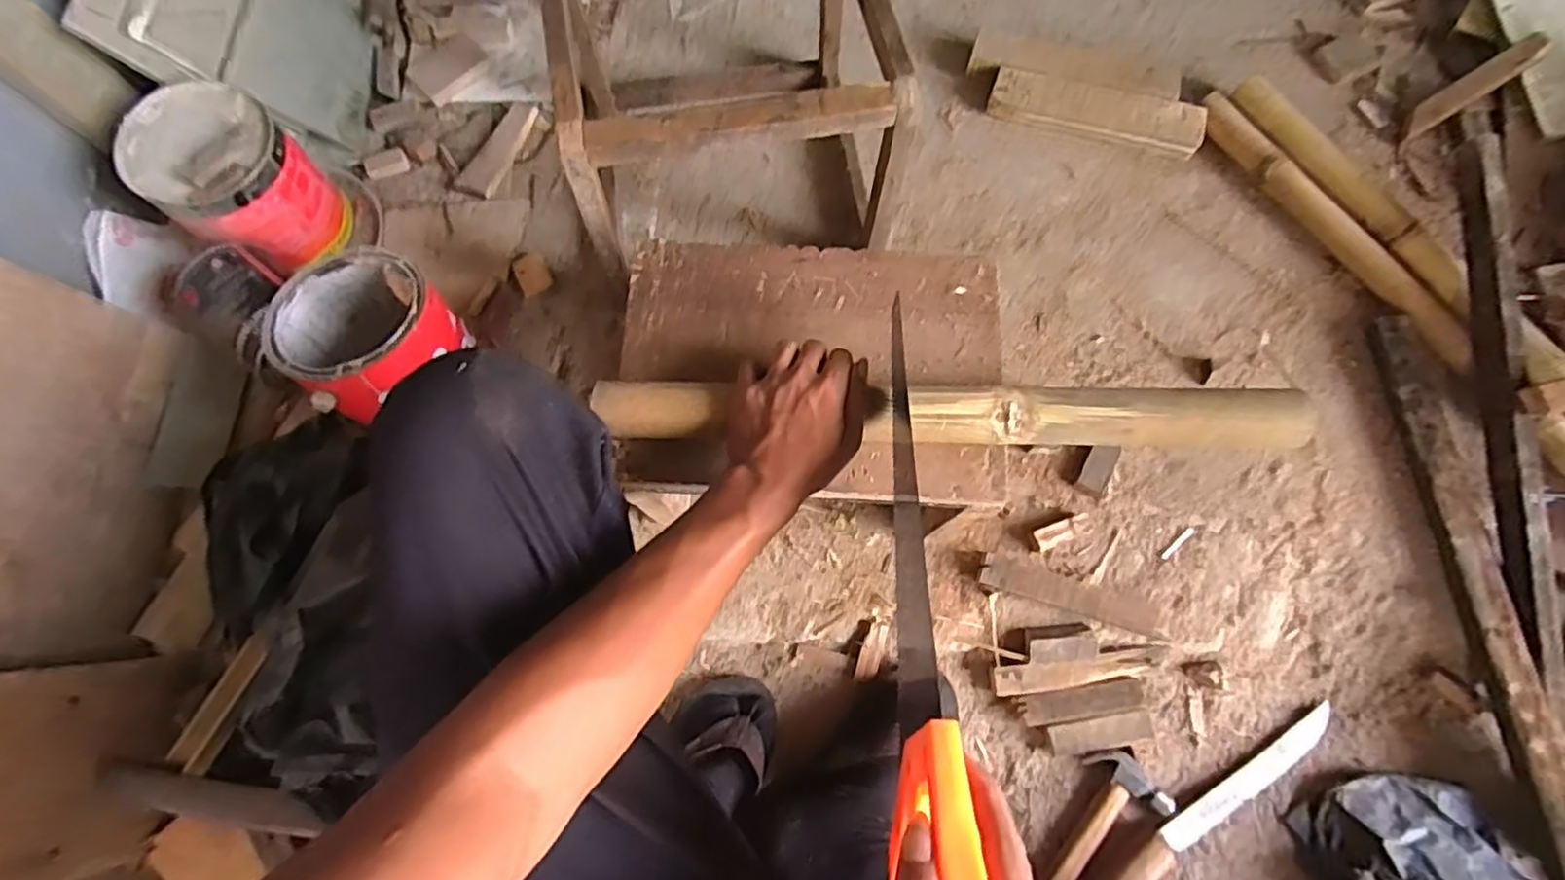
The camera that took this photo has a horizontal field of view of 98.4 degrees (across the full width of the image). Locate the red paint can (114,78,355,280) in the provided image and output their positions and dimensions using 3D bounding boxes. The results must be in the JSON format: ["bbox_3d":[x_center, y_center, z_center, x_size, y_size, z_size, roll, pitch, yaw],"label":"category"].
[{"bbox_3d":[-0.618,-0.291,0.781,0.145,0.162,0.145,0,74,1],"label":"red paint can"}]

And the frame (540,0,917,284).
[{"bbox_3d":[-0.061,-0.365,0.745,0.319,0.272,0.316,-8,74,-2],"label":"frame"}]

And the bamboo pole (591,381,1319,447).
[{"bbox_3d":[0.123,-0.015,0.525,0.526,0.048,0.045,1,74,1],"label":"bamboo pole"}]

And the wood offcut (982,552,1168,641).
[{"bbox_3d":[0.309,0.165,0.715,0.197,0.027,0.036,16,75,5],"label":"wood offcut"}]

